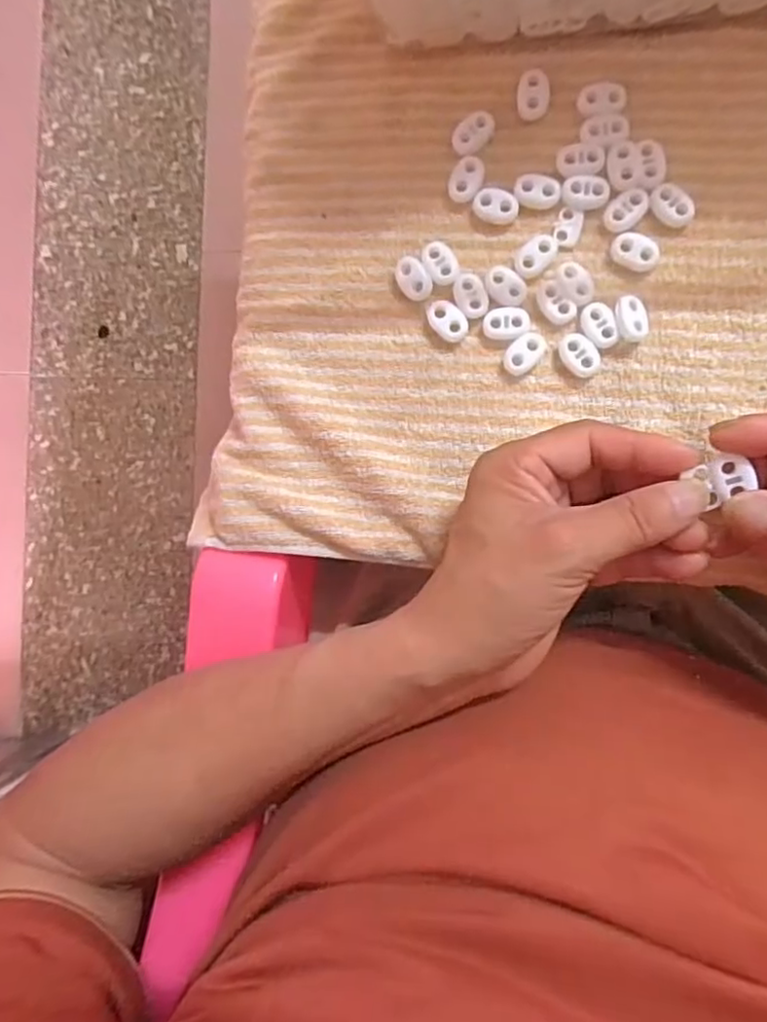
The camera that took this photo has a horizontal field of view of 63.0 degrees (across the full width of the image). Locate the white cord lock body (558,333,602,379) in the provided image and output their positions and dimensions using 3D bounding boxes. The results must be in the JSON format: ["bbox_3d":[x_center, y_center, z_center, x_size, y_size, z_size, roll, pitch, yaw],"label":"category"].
[{"bbox_3d":[0.095,-0.075,0.302,0.015,0.005,0.022,-35,86,6],"label":"white cord lock body"}]

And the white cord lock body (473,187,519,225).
[{"bbox_3d":[0.055,-0.150,0.305,0.021,0.004,0.016,32,94,6],"label":"white cord lock body"}]

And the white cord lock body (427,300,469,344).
[{"bbox_3d":[0.031,-0.094,0.309,0.023,0.006,0.015,42,95,5],"label":"white cord lock body"}]

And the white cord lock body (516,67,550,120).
[{"bbox_3d":[0.073,-0.203,0.305,0.015,0.006,0.022,3,91,7],"label":"white cord lock body"}]

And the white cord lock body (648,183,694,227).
[{"bbox_3d":[0.137,-0.145,0.296,0.014,0.006,0.022,-42,86,5],"label":"white cord lock body"}]

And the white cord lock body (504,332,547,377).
[{"bbox_3d":[0.069,-0.077,0.306,0.023,0.004,0.015,-43,85,5],"label":"white cord lock body"}]

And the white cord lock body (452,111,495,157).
[{"bbox_3d":[0.044,-0.186,0.308,0.023,0.005,0.015,-40,86,5],"label":"white cord lock body"}]

